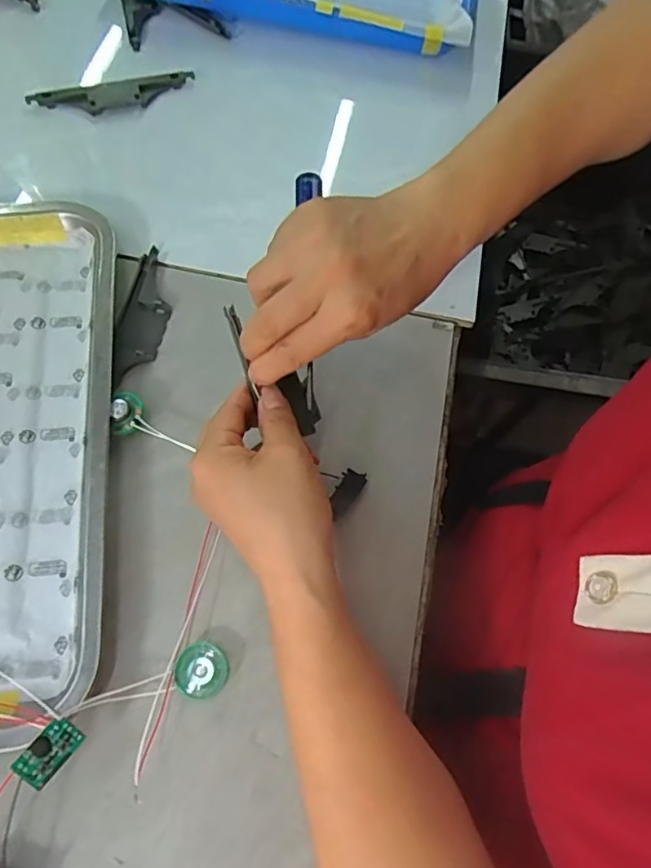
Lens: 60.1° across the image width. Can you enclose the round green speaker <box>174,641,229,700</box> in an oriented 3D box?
[{"bbox_3d":[-0.068,0.129,0.309,0.028,0.006,0.028,1,67,-2],"label":"round green speaker"}]

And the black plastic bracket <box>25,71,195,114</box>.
[{"bbox_3d":[-0.179,-0.284,0.474,0.134,0.010,0.027,-13,68,-8],"label":"black plastic bracket"}]

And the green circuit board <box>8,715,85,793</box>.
[{"bbox_3d":[-0.132,0.152,0.268,0.018,0.004,0.028,40,64,4],"label":"green circuit board"}]

